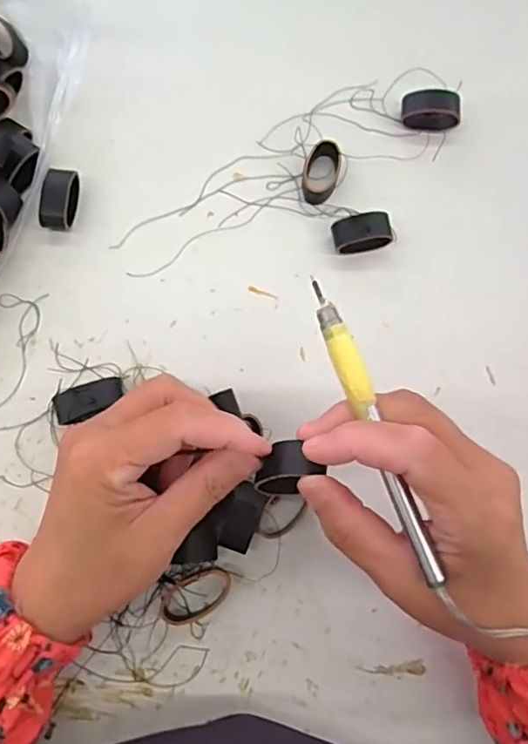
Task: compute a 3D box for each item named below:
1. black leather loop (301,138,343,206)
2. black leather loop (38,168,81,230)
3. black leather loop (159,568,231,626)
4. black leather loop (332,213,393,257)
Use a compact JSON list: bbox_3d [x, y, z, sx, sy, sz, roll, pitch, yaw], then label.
[{"bbox_3d":[0.039,-0.135,0.388,0.023,0.016,0.038,20,79,3],"label":"black leather loop"},{"bbox_3d":[-0.134,-0.114,0.379,0.019,0.018,0.042,13,79,1],"label":"black leather loop"},{"bbox_3d":[-0.038,0.127,0.326,0.040,0.016,0.026,-21,80,-5],"label":"black leather loop"},{"bbox_3d":[0.064,-0.089,0.372,0.037,0.021,0.021,-12,79,-3],"label":"black leather loop"}]

